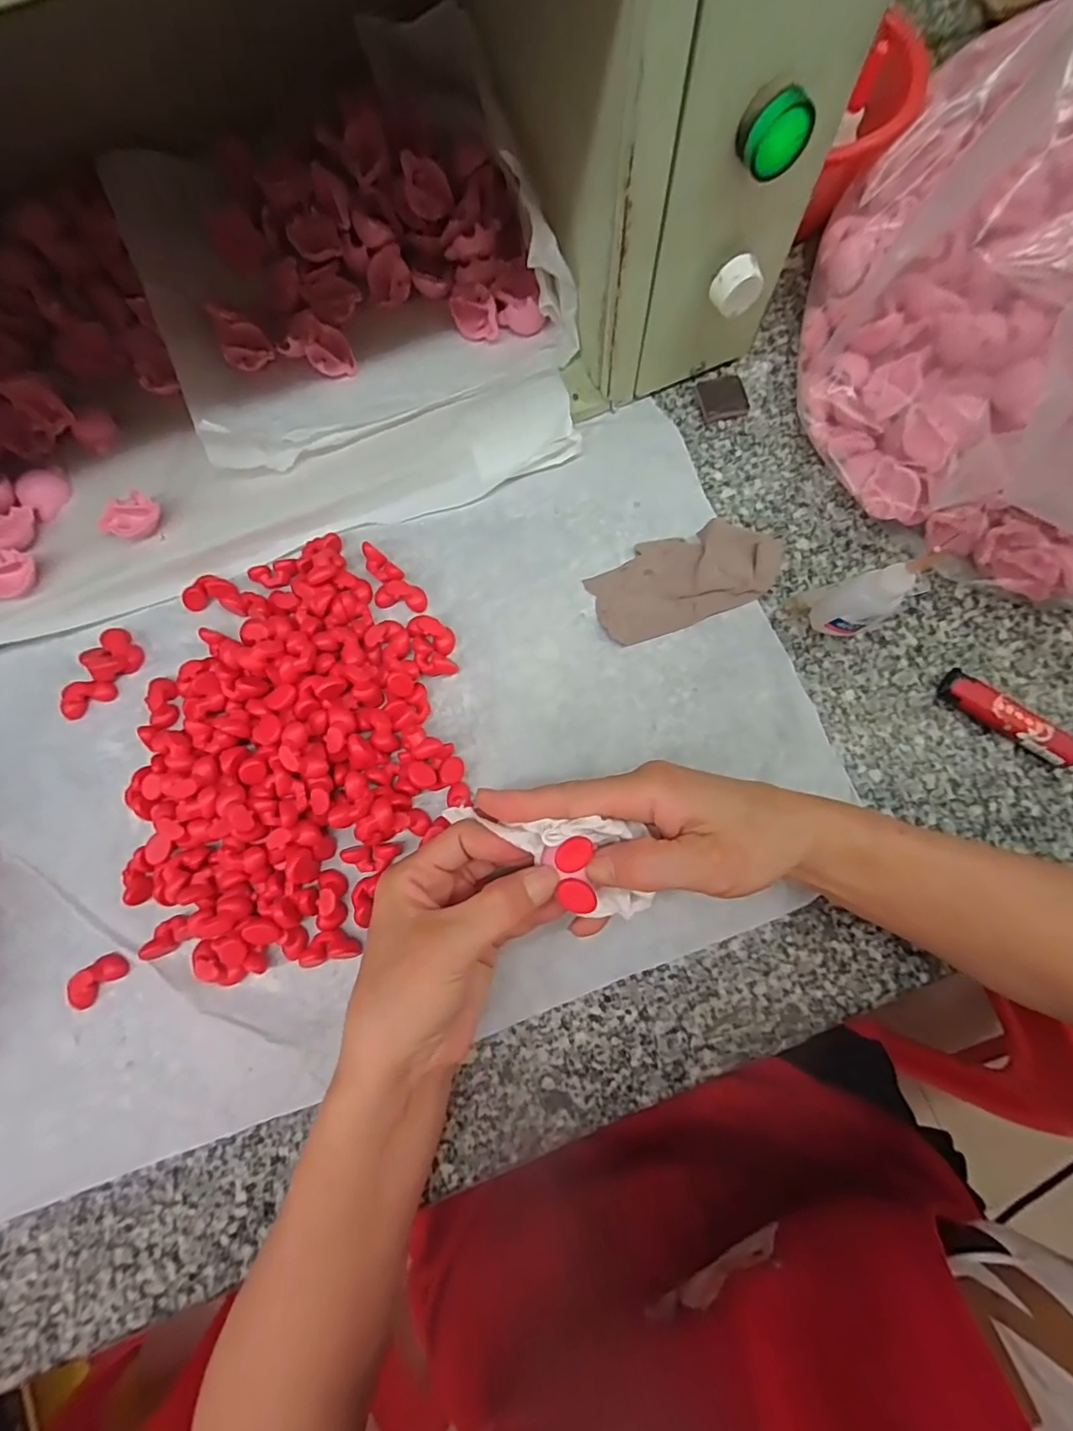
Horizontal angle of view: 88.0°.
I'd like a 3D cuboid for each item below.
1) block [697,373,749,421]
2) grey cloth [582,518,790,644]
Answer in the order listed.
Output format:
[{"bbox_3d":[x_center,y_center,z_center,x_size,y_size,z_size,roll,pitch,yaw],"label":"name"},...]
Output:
[{"bbox_3d":[0.124,-0.213,0.370,0.032,0.008,0.031,-15,79,-2],"label":"block"},{"bbox_3d":[0.092,-0.085,0.333,0.114,0.022,0.056,-17,79,-3],"label":"grey cloth"}]

